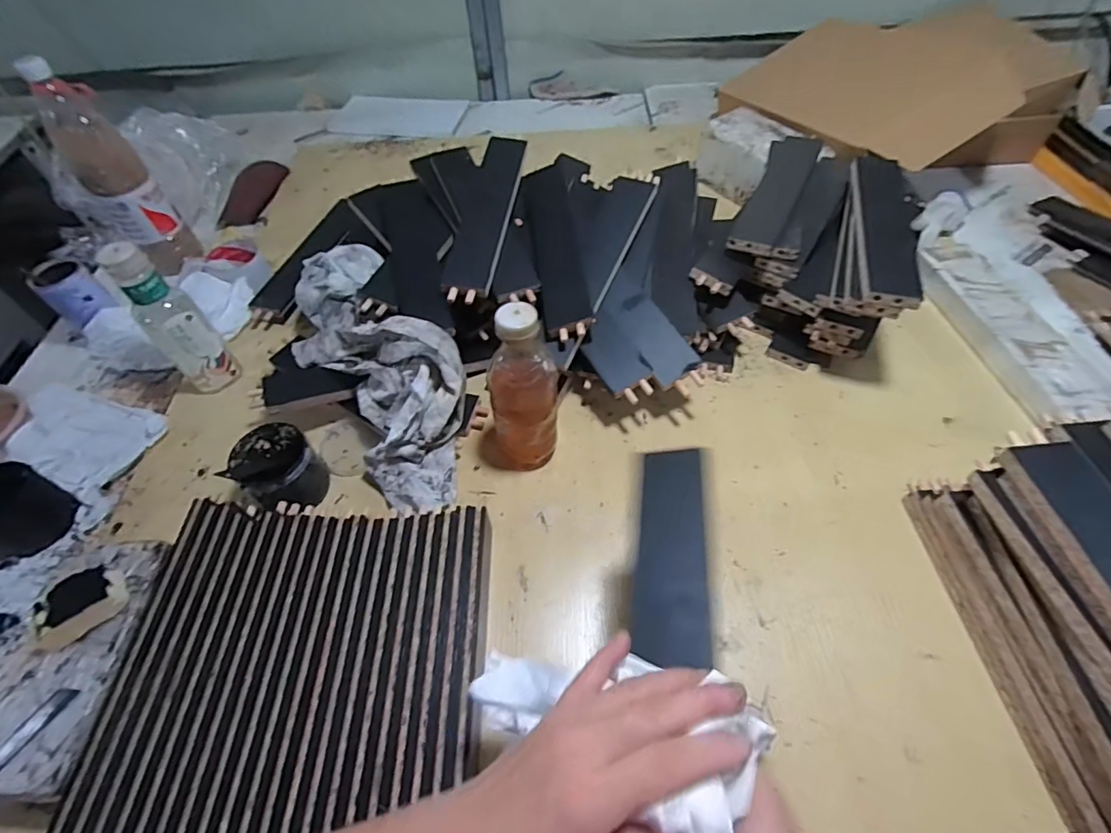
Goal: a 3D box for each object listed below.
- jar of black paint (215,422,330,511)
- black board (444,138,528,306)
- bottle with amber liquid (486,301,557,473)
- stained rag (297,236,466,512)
[{"bbox_3d":[-0.299,0.060,0.579,0.080,0.073,0.079,-1,55,2],"label":"jar of black paint"},{"bbox_3d":[-0.090,-0.265,0.685,0.061,0.019,0.304,4,60,10],"label":"black board"},{"bbox_3d":[-0.039,-0.019,0.548,0.083,0.202,0.064,-5,55,-1],"label":"bottle with amber liquid"},{"bbox_3d":[-0.230,-0.085,0.646,0.154,0.106,0.425,-30,59,-17],"label":"stained rag"}]

